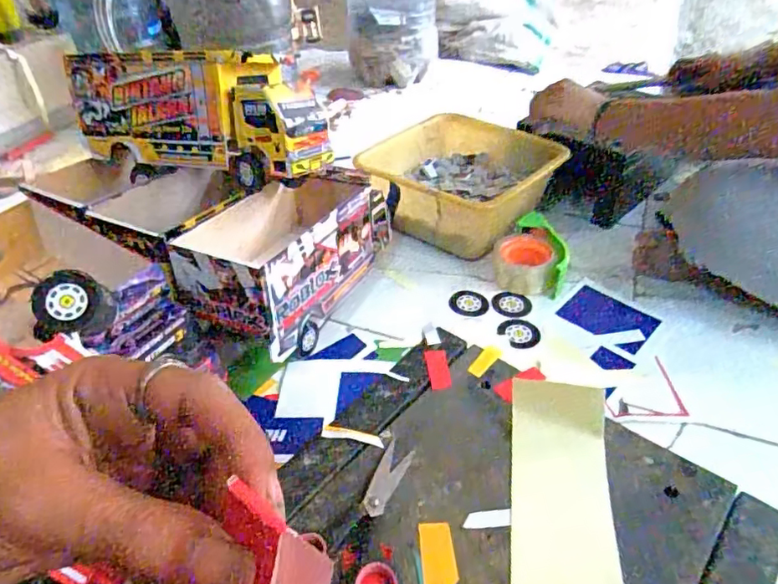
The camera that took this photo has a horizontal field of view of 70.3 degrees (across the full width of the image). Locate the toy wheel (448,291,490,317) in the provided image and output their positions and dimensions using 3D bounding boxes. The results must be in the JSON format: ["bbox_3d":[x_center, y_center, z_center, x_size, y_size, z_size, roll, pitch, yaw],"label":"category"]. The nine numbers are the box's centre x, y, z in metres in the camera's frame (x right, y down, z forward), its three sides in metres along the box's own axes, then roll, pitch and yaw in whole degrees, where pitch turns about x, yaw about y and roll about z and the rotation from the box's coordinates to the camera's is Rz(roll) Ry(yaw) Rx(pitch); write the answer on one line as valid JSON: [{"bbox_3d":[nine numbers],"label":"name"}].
[{"bbox_3d":[0.116,0.016,0.802,0.056,0.010,0.049,6,41,10],"label":"toy wheel"}]

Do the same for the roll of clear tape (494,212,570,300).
[{"bbox_3d":[0.216,-0.060,0.837,0.106,0.061,0.130,11,42,16],"label":"roll of clear tape"}]

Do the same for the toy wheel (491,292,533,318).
[{"bbox_3d":[0.177,0.018,0.797,0.055,0.007,0.050,3,40,7],"label":"toy wheel"}]

